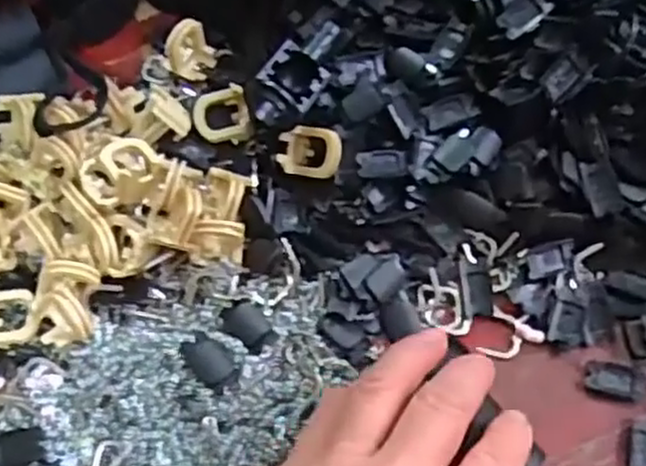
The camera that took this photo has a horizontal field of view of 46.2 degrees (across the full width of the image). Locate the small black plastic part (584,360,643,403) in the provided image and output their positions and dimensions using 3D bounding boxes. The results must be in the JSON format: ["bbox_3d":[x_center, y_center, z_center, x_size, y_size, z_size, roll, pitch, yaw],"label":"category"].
[{"bbox_3d":[0.118,0.059,0.306,0.023,0.004,0.014,8,67,3],"label":"small black plastic part"}]

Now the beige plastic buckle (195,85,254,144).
[{"bbox_3d":[-0.044,-0.052,0.330,0.023,0.010,0.024,-12,68,-5],"label":"beige plastic buckle"}]

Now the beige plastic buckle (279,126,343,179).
[{"bbox_3d":[-0.004,-0.035,0.327,0.026,0.012,0.021,12,96,19],"label":"beige plastic buckle"}]

